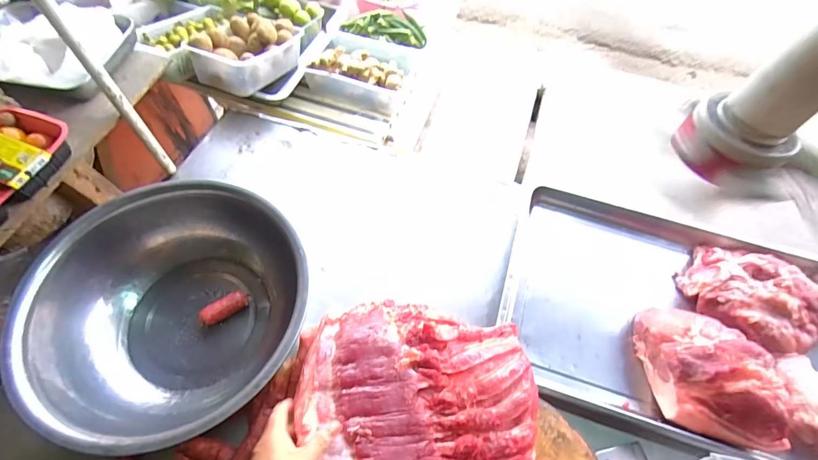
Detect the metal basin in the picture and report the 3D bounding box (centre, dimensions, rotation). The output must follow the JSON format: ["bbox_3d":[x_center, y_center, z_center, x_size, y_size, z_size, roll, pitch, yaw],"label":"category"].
[{"bbox_3d":[-0.330,0.120,0.570,0.355,0.148,0.347,2,60,-3],"label":"metal basin"}]

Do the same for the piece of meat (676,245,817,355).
[{"bbox_3d":[0.614,0.112,0.676,0.231,0.069,0.197,-4,62,-5],"label":"piece of meat"}]

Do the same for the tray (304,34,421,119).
[{"bbox_3d":[-0.108,-0.381,0.924,0.229,0.081,0.179,19,61,7],"label":"tray"}]

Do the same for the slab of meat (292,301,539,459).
[{"bbox_3d":[0.007,0.252,0.449,0.285,0.063,0.339,5,60,-1],"label":"slab of meat"}]

